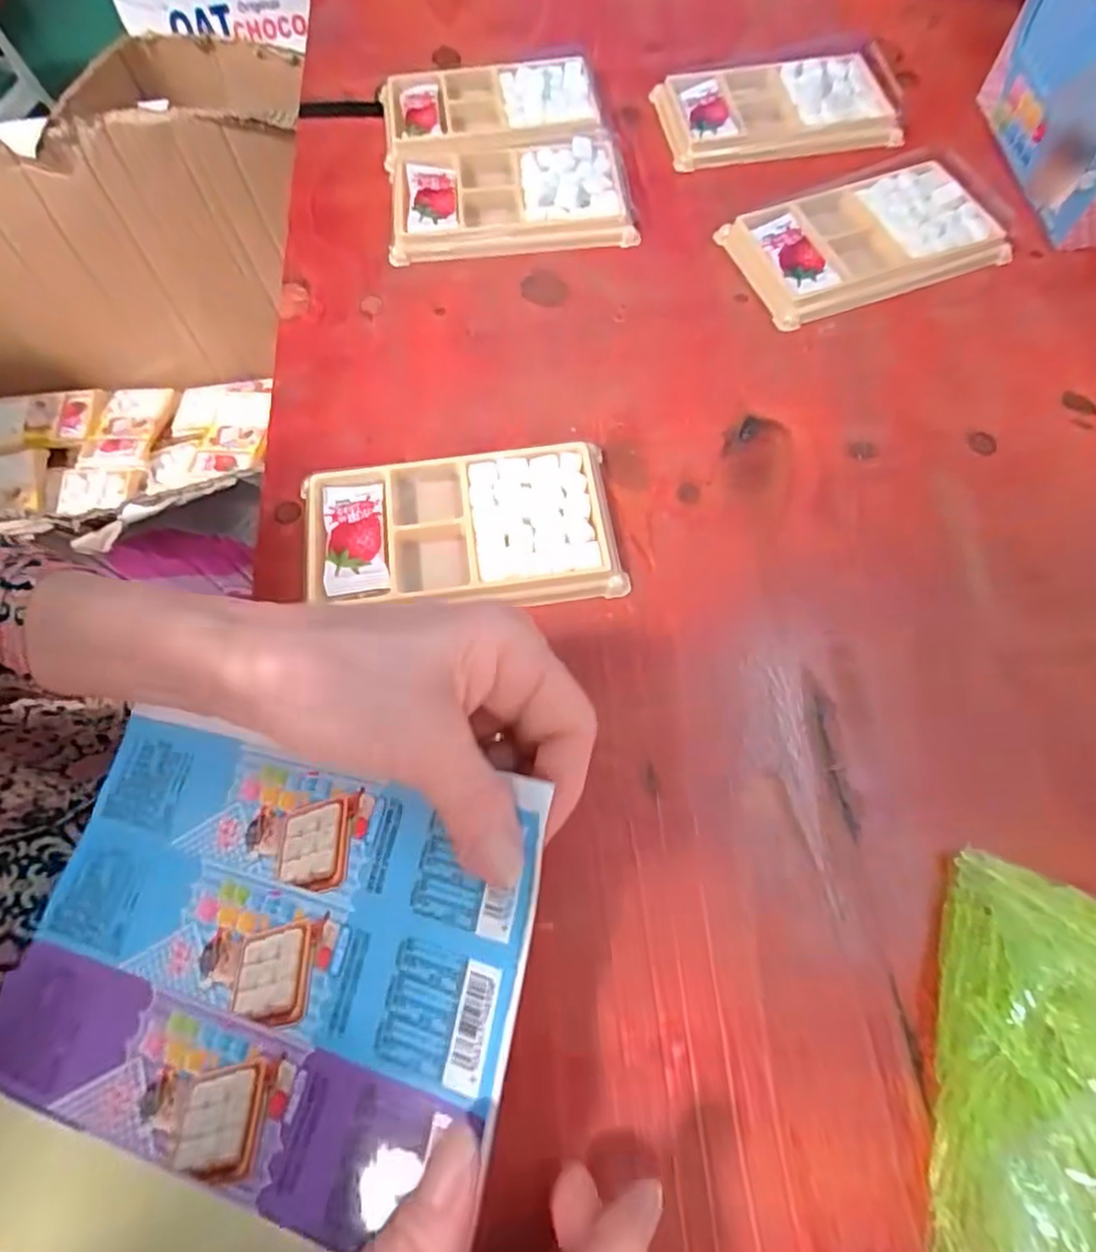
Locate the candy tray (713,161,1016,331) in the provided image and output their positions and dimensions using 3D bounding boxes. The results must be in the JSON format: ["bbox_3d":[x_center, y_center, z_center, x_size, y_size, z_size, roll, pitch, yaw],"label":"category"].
[{"bbox_3d":[0.169,-0.211,0.348,0.131,0.018,0.077,-20,68,-8],"label":"candy tray"}]

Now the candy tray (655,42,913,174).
[{"bbox_3d":[0.151,-0.321,0.395,0.160,0.016,0.083,-12,67,-4],"label":"candy tray"}]

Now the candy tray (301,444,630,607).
[{"bbox_3d":[-0.039,-0.041,0.283,0.133,0.013,0.074,-8,67,-3],"label":"candy tray"}]

